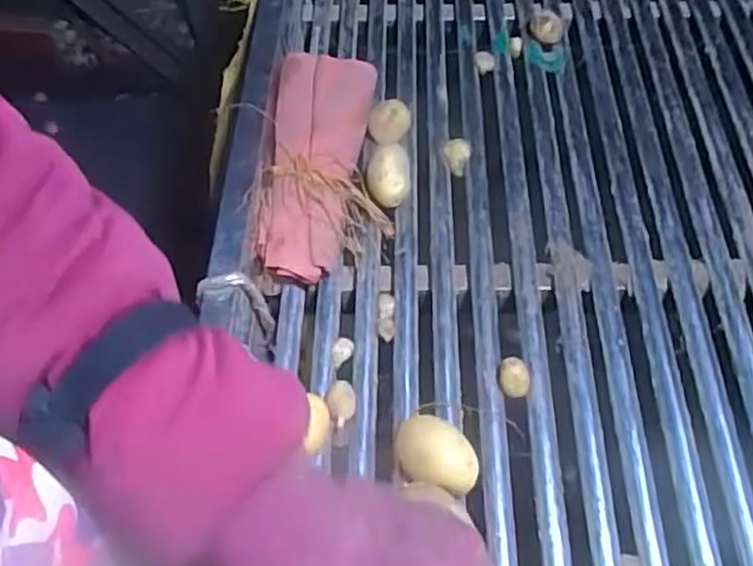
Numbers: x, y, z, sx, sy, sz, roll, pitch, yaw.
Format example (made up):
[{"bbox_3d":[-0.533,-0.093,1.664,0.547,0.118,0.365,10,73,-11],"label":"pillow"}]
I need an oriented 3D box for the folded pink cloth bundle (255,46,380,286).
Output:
[{"bbox_3d":[-0.047,-0.102,0.618,0.079,0.048,0.233,0,53,4],"label":"folded pink cloth bundle"}]

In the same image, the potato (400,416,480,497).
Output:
[{"bbox_3d":[0.040,0.115,0.469,0.054,0.038,0.041,16,56,15],"label":"potato"}]

